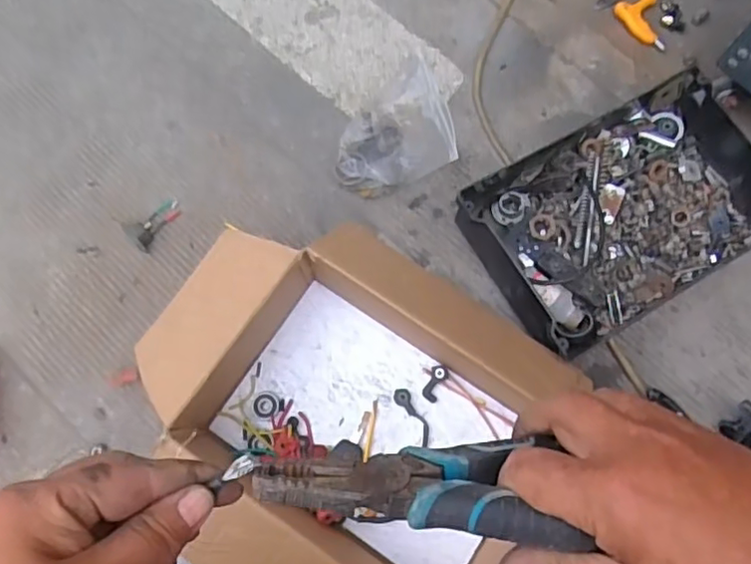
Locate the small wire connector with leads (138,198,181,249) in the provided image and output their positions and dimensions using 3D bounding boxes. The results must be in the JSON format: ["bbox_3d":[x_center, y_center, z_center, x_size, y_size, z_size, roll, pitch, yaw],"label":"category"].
[{"bbox_3d":[-0.259,-0.072,0.740,0.025,0.016,0.068,34,77,10],"label":"small wire connector with leads"}]

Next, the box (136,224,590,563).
[{"bbox_3d":[-0.013,0.141,0.612,0.443,0.137,0.375,30,76,9],"label":"box"}]

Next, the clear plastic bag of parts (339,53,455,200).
[{"bbox_3d":[0.016,-0.169,0.718,0.131,0.116,0.116,-11,74,-2],"label":"clear plastic bag of parts"}]

